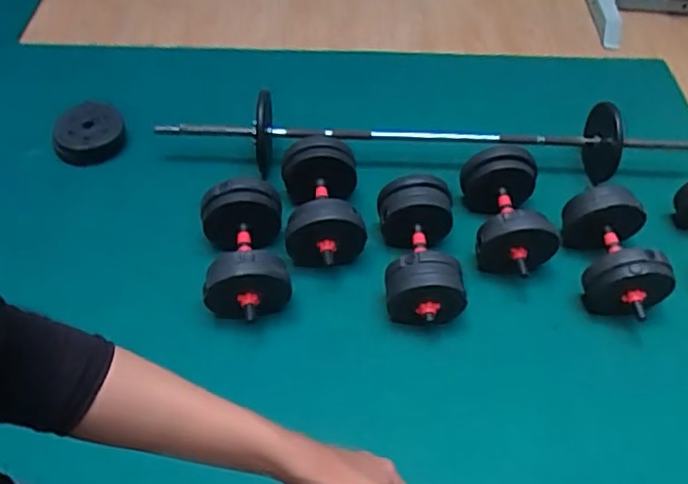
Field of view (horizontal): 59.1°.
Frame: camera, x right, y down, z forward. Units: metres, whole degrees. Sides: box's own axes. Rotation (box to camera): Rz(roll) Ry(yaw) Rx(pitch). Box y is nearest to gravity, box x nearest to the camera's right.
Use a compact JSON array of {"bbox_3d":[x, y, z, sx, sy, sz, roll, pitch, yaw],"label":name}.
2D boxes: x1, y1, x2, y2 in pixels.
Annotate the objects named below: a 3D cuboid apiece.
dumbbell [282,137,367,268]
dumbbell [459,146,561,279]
[{"bbox_3d":[-0.059,-0.121,1.587,0.189,0.173,0.366,-3,52,-5],"label":"dumbbell"},{"bbox_3d":[0.426,-0.079,1.584,0.197,0.241,0.328,0,52,-3],"label":"dumbbell"}]

